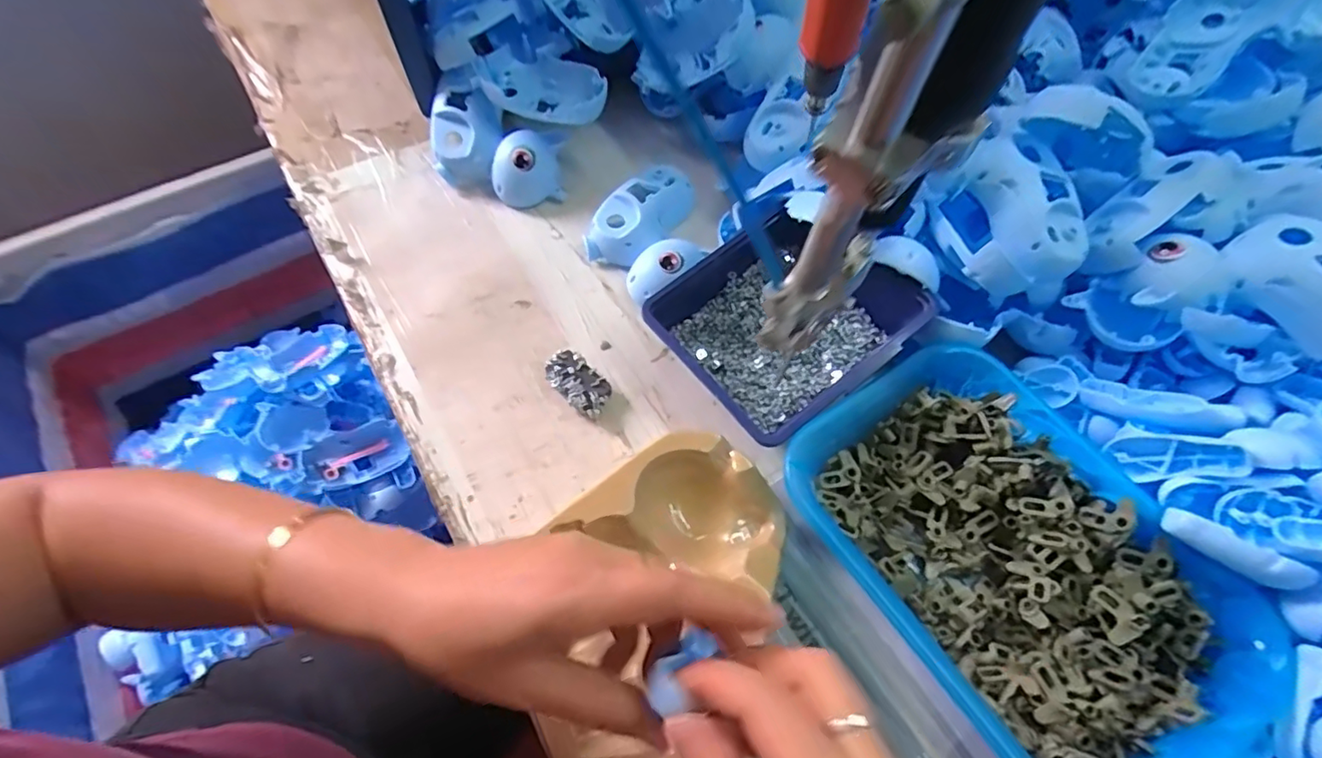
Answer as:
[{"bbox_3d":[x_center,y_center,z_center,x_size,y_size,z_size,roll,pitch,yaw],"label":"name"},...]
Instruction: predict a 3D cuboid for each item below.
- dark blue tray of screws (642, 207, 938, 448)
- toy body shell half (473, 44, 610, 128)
[{"bbox_3d":[0.090,-0.035,0.443,0.160,0.070,0.142,-32,66,-18],"label":"dark blue tray of screws"},{"bbox_3d":[-0.110,-0.269,0.540,0.126,0.035,0.058,21,62,10],"label":"toy body shell half"}]

